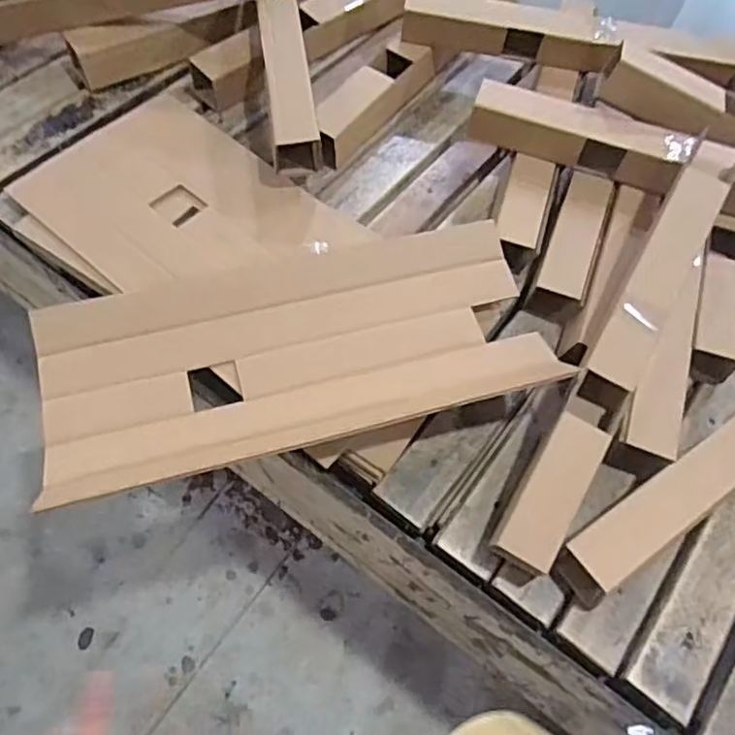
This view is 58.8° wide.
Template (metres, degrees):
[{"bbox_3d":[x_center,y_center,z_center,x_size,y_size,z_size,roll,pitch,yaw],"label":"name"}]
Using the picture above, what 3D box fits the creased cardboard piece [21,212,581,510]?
[{"bbox_3d":[-0.099,-0.018,0.937,0.681,0.088,0.295,-13,62,-11],"label":"creased cardboard piece"}]

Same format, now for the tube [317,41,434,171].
[{"bbox_3d":[0.006,-0.481,1.166,0.077,0.077,0.323,34,64,14],"label":"tube"}]

